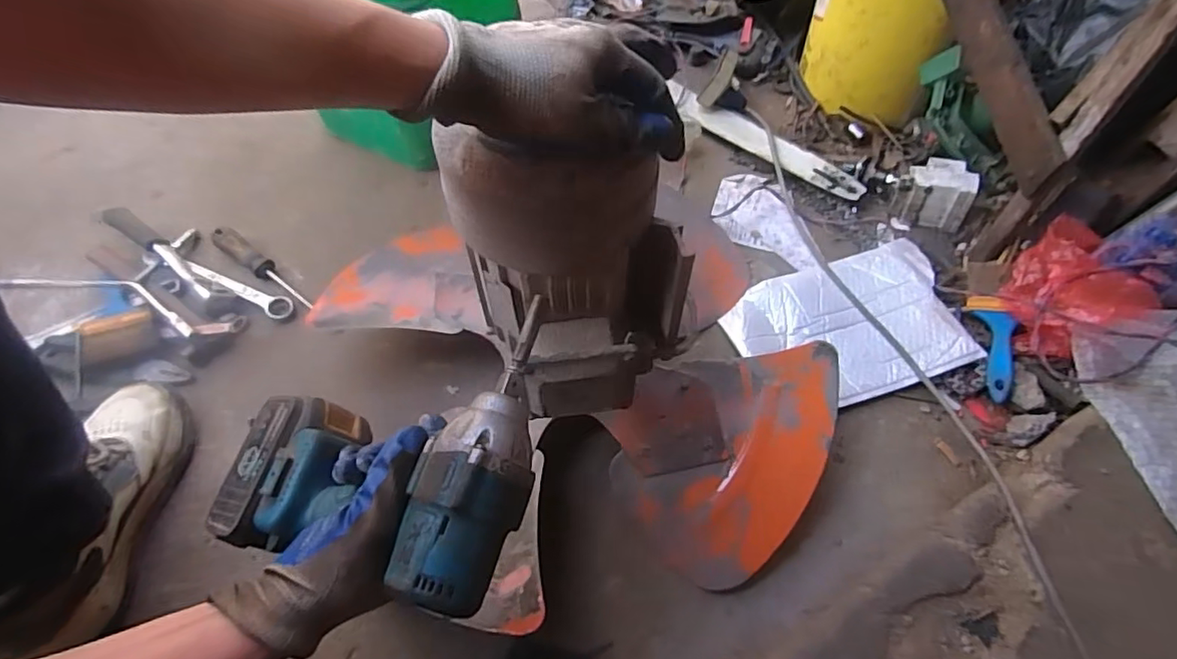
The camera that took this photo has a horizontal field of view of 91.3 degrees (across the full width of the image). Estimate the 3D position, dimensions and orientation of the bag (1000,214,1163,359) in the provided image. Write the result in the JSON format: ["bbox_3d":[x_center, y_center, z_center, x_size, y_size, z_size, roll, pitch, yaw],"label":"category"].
[{"bbox_3d":[0.566,-0.039,0.684,0.154,0.088,0.127,-34,64,-20],"label":"bag"}]

